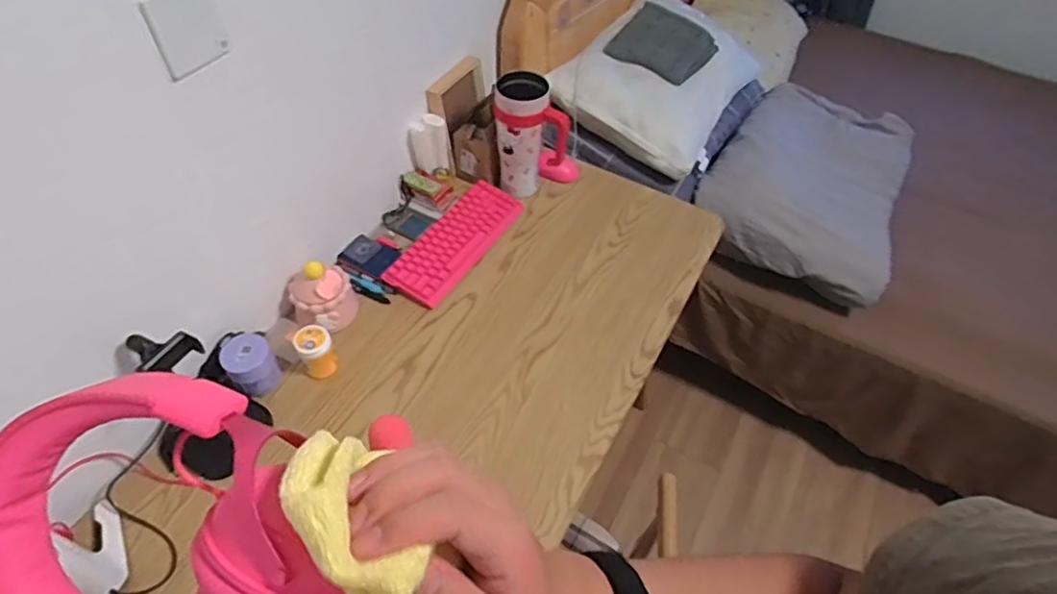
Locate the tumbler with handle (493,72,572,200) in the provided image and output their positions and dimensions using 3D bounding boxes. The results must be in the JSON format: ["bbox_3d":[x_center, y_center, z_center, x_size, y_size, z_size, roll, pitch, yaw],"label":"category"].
[{"bbox_3d":[0.006,-0.301,1.158,0.138,0.228,0.082,-6,52,-6],"label":"tumbler with handle"}]

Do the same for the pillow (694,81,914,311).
[{"bbox_3d":[0.694,-0.286,1.466,0.437,0.163,0.585,26,55,18],"label":"pillow"}]

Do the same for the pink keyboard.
[{"bbox_3d":[-0.131,-0.110,1.134,0.111,0.034,0.295,27,56,19],"label":"pink keyboard"}]

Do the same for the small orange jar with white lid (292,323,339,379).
[{"bbox_3d":[-0.329,0.085,0.946,0.057,0.080,0.052,-26,56,-20],"label":"small orange jar with white lid"}]

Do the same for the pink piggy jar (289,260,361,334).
[{"bbox_3d":[-0.337,-0.011,0.993,0.098,0.116,0.100,1,51,-1],"label":"pink piggy jar"}]

